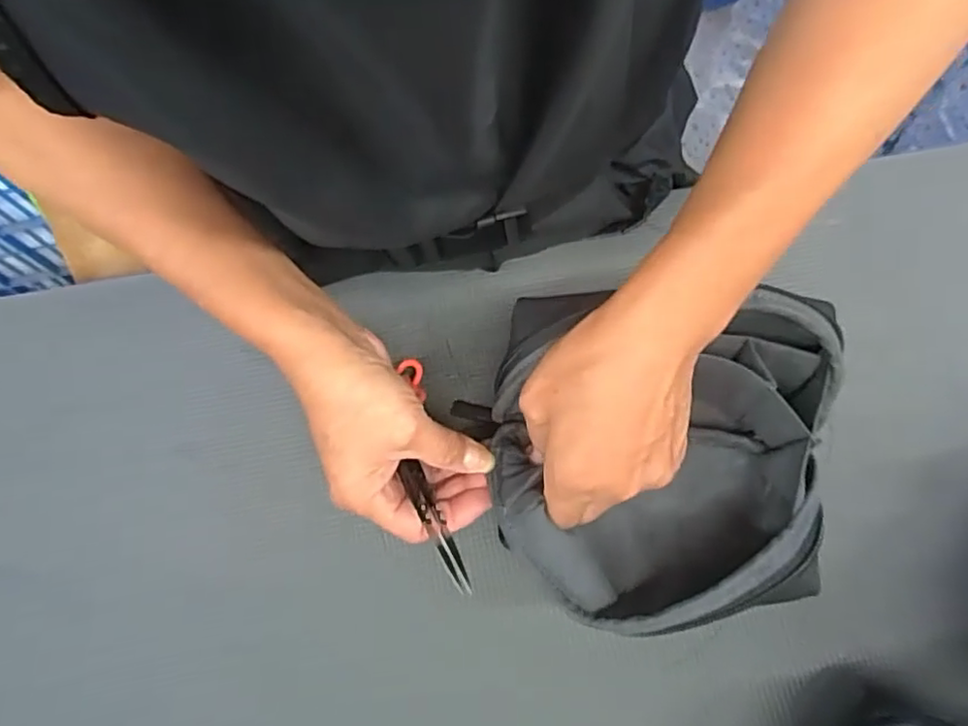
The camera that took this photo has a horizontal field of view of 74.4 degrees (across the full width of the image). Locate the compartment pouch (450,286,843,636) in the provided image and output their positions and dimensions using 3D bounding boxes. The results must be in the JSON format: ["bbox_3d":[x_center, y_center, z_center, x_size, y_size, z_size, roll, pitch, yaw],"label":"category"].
[{"bbox_3d":[0.084,0.047,0.307,0.174,0.075,0.147,1,72,2],"label":"compartment pouch"}]

